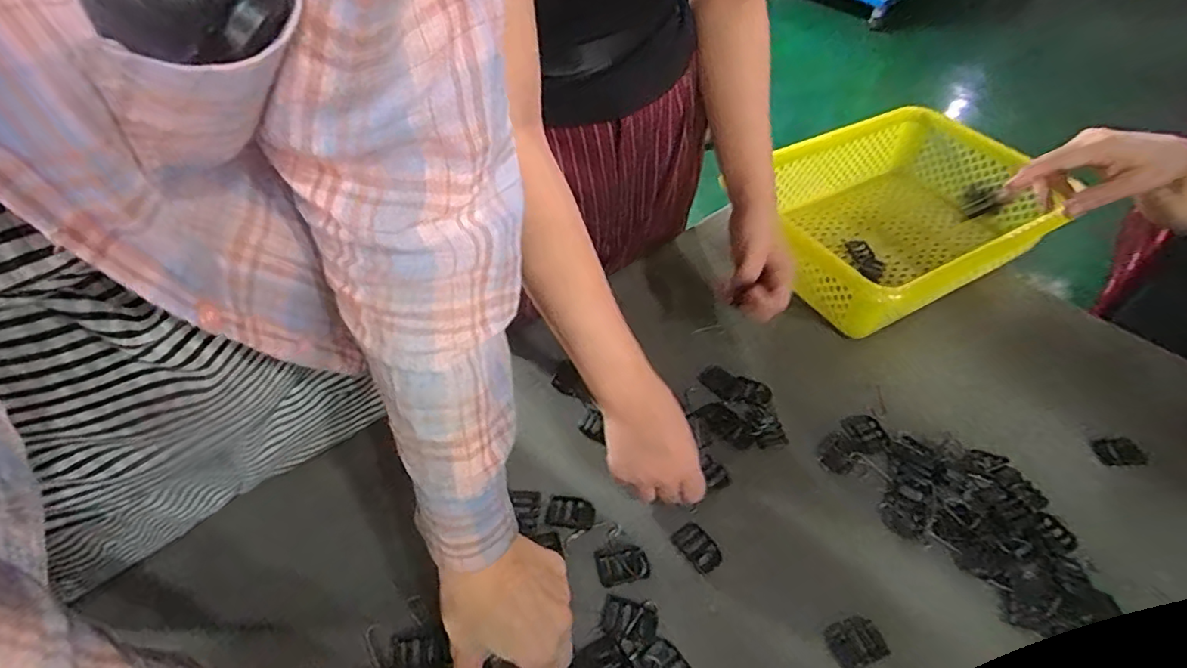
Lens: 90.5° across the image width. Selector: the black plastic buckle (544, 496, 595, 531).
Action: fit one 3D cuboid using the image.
[{"bbox_3d":[-0.018,0.147,0.486,0.040,0.004,0.025,10,48,8],"label":"black plastic buckle"}]

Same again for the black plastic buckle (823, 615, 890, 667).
[{"bbox_3d":[0.189,0.221,0.423,0.039,0.004,0.032,-15,49,-14],"label":"black plastic buckle"}]

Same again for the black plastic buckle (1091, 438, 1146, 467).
[{"bbox_3d":[0.477,0.106,0.535,0.042,0.004,0.028,-3,47,-4],"label":"black plastic buckle"}]

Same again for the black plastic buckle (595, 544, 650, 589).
[{"bbox_3d":[0.023,0.178,0.457,0.040,0.004,0.030,-9,48,-9],"label":"black plastic buckle"}]

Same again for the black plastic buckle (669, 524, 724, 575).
[{"bbox_3d":[0.083,0.170,0.469,0.023,0.008,0.040,-30,54,-26],"label":"black plastic buckle"}]

